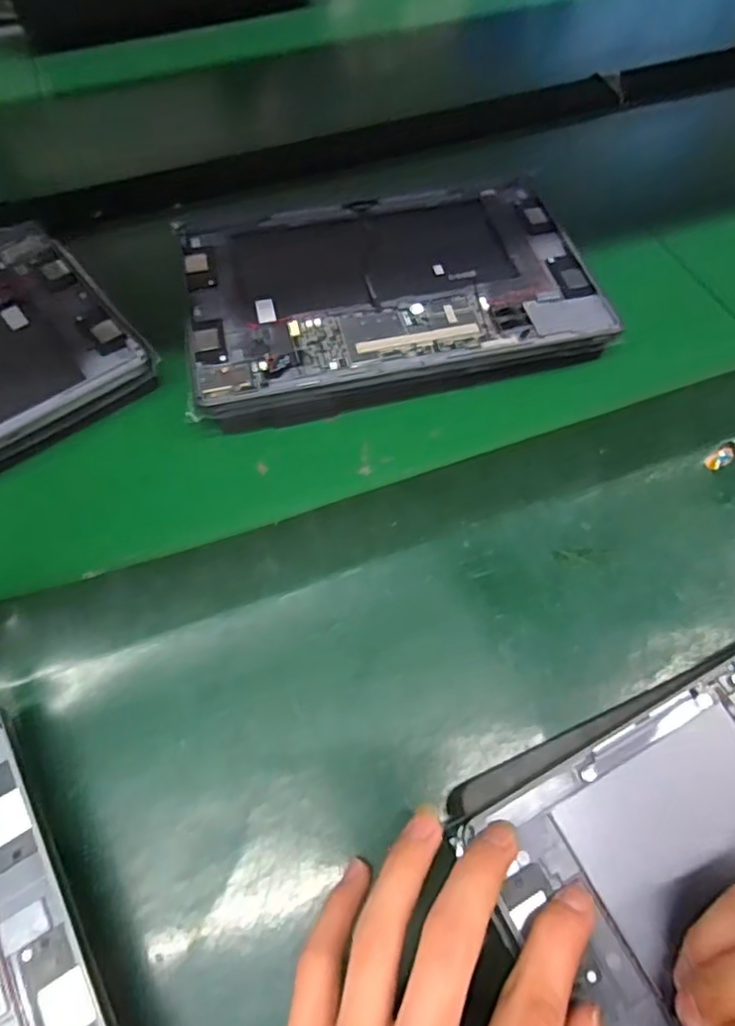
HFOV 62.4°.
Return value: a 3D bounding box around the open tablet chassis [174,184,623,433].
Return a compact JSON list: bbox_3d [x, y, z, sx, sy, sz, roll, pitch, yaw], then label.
[{"bbox_3d":[0.011,-0.148,0.391,0.250,0.015,0.172,-11,65,-6],"label":"open tablet chassis"}]

